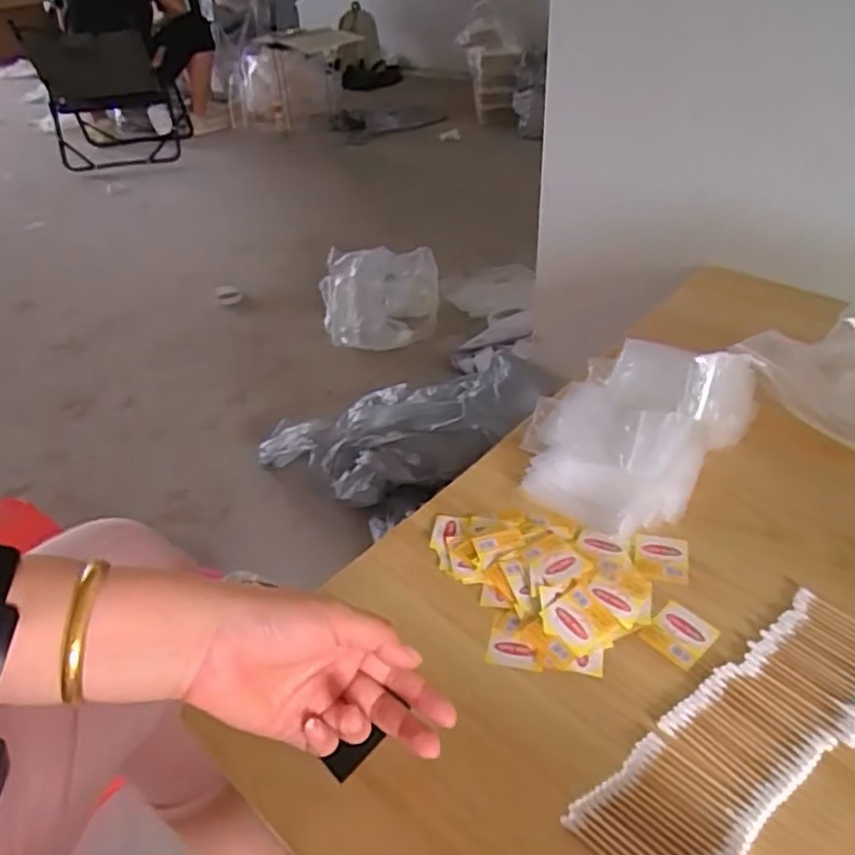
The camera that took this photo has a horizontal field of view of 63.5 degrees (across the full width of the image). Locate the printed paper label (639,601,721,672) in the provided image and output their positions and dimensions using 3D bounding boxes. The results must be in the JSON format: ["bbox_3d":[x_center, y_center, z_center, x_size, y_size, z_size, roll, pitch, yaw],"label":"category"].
[{"bbox_3d":[0.173,0.142,0.475,0.042,0.004,0.038,-32,51,-31],"label":"printed paper label"}]

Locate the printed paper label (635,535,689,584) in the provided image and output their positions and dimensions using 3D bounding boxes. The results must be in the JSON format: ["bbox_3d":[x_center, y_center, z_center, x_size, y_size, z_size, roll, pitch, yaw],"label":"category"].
[{"bbox_3d":[0.178,0.100,0.524,0.038,0.004,0.041,5,42,14],"label":"printed paper label"}]

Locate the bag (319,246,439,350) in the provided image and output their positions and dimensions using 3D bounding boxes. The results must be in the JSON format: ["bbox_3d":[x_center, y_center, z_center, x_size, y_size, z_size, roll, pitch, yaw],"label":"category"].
[{"bbox_3d":[-0.120,-0.338,1.761,0.300,0.213,0.223,-8,38,-5],"label":"bag"}]

